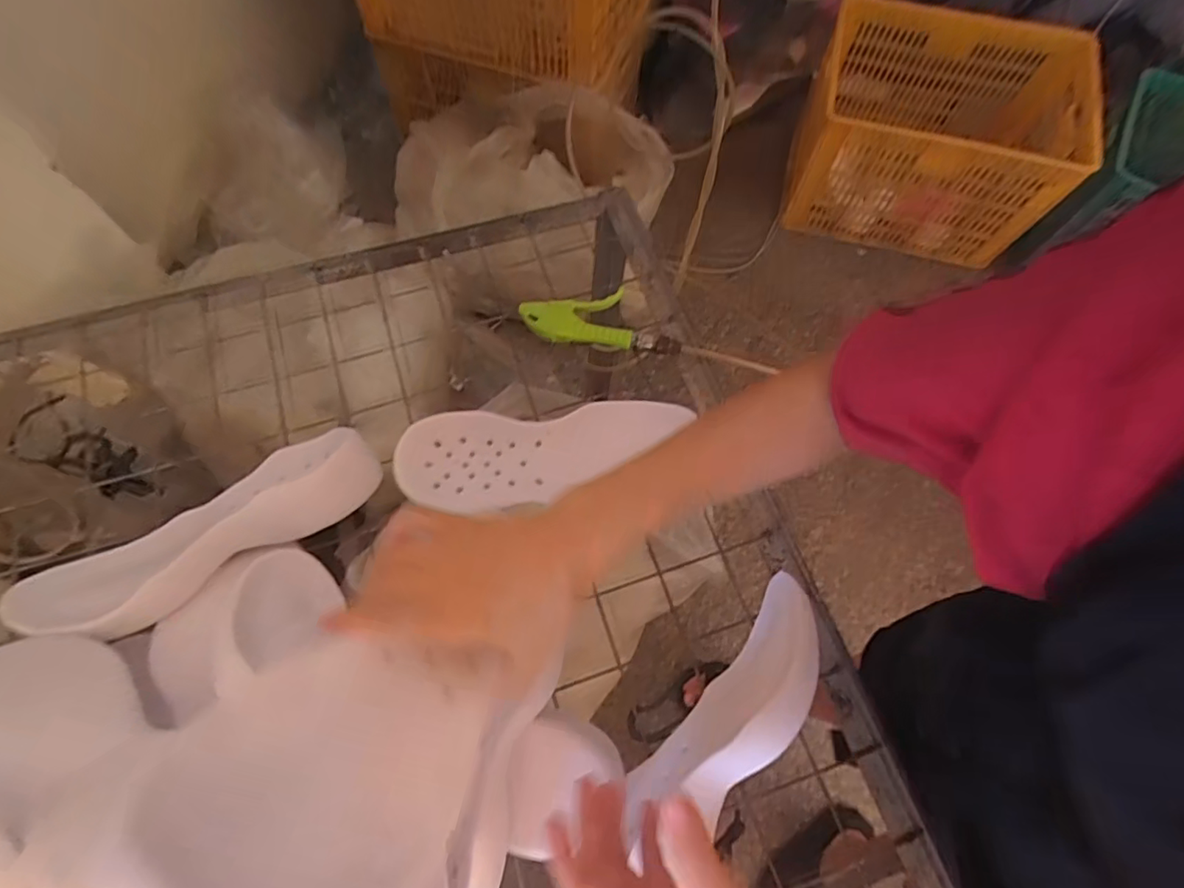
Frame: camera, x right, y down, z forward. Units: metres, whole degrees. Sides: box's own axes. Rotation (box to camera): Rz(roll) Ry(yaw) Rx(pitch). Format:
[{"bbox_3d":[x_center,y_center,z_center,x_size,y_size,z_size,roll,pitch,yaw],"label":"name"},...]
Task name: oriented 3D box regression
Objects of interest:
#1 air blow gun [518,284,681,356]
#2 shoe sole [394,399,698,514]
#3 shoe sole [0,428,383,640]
[{"bbox_3d":[0.010,-0.141,0.644,0.182,0.029,0.059,7,67,1],"label":"air blow gun"},{"bbox_3d":[-0.046,0.010,0.558,0.277,0.022,0.097,-5,67,-4],"label":"shoe sole"},{"bbox_3d":[-0.340,0.078,0.507,0.294,0.059,0.100,-31,71,-14],"label":"shoe sole"}]

